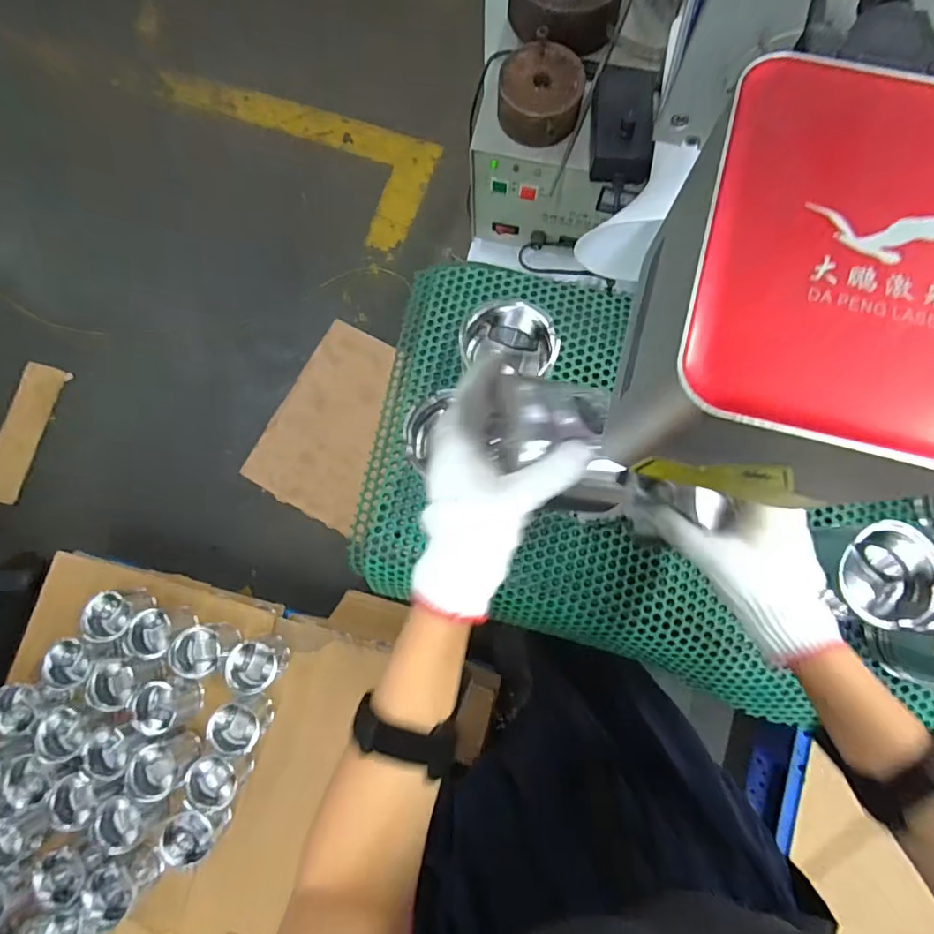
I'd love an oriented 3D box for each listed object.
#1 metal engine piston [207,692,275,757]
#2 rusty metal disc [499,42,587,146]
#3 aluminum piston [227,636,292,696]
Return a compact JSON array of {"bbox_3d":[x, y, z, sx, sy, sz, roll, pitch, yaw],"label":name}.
[{"bbox_3d":[-0.419,0.479,0.961,0.086,0.083,0.088,-30,81,-4],"label":"metal engine piston"},{"bbox_3d":[0.065,-0.326,0.451,0.075,0.031,0.074,0,80,1],"label":"rusty metal disc"},{"bbox_3d":[-0.394,0.370,0.970,0.087,0.098,0.093,0,80,1],"label":"aluminum piston"}]

